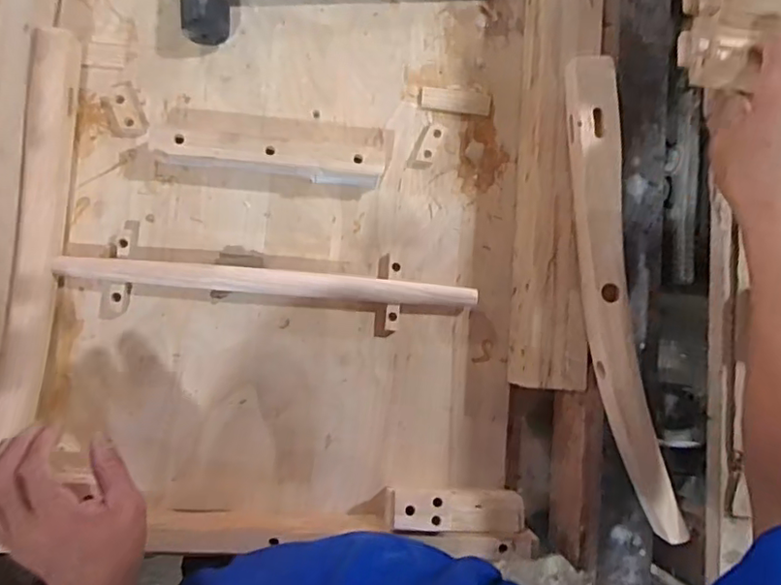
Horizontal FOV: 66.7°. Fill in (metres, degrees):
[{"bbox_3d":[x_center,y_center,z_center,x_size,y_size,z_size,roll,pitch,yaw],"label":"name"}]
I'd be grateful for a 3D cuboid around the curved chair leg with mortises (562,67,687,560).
[{"bbox_3d":[0.212,0.003,0.558,0.047,0.038,0.441,-6,88,-8],"label":"curved chair leg with mortises"}]

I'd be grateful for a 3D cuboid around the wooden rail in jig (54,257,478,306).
[{"bbox_3d":[-0.114,-0.009,0.603,0.402,0.024,0.025,5,86,-8],"label":"wooden rail in jig"}]

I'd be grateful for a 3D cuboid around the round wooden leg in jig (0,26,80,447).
[{"bbox_3d":[-0.332,-0.057,0.559,0.034,0.039,0.378,5,86,-8],"label":"round wooden leg in jig"}]

